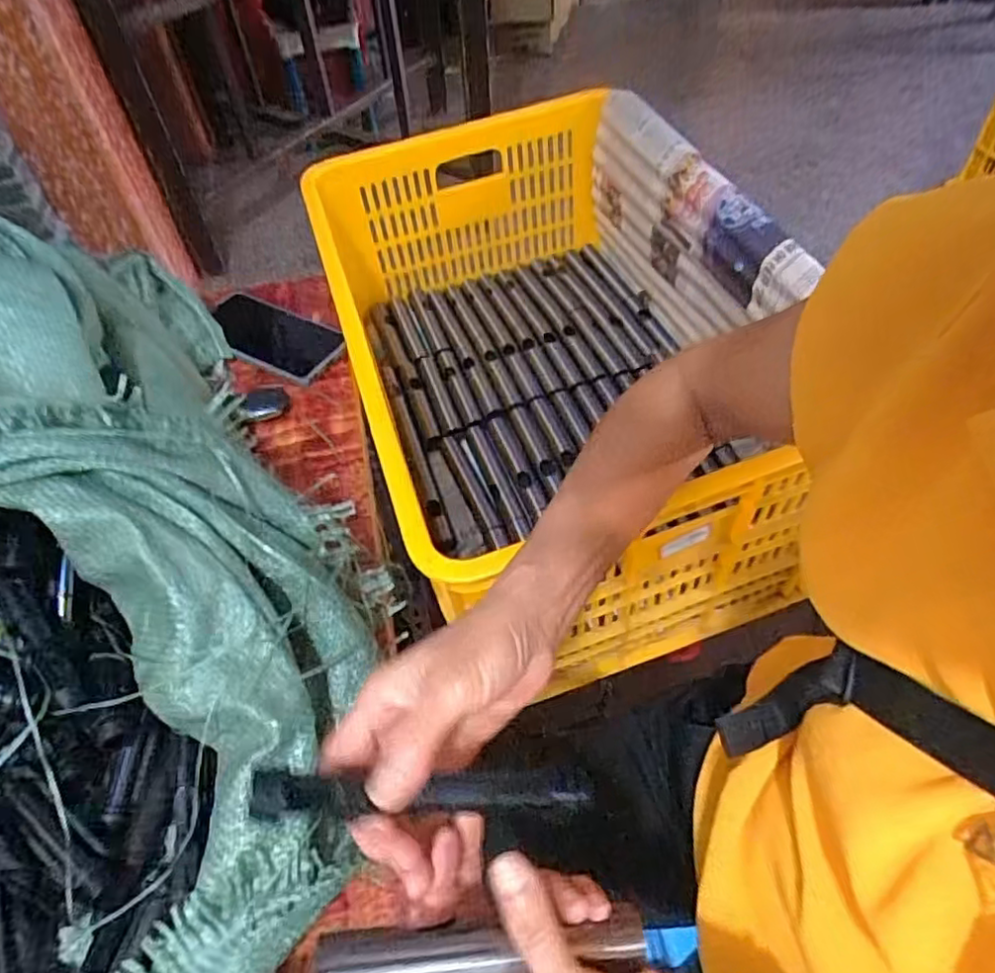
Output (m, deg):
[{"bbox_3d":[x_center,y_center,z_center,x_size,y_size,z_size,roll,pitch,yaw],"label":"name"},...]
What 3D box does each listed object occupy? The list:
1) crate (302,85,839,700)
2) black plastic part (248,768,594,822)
[{"bbox_3d":[0.070,-0.155,0.735,0.384,0.286,0.597,-20,54,-11],"label":"crate"},{"bbox_3d":[-0.028,0.131,0.281,0.147,0.018,0.019,8,49,-20],"label":"black plastic part"}]

